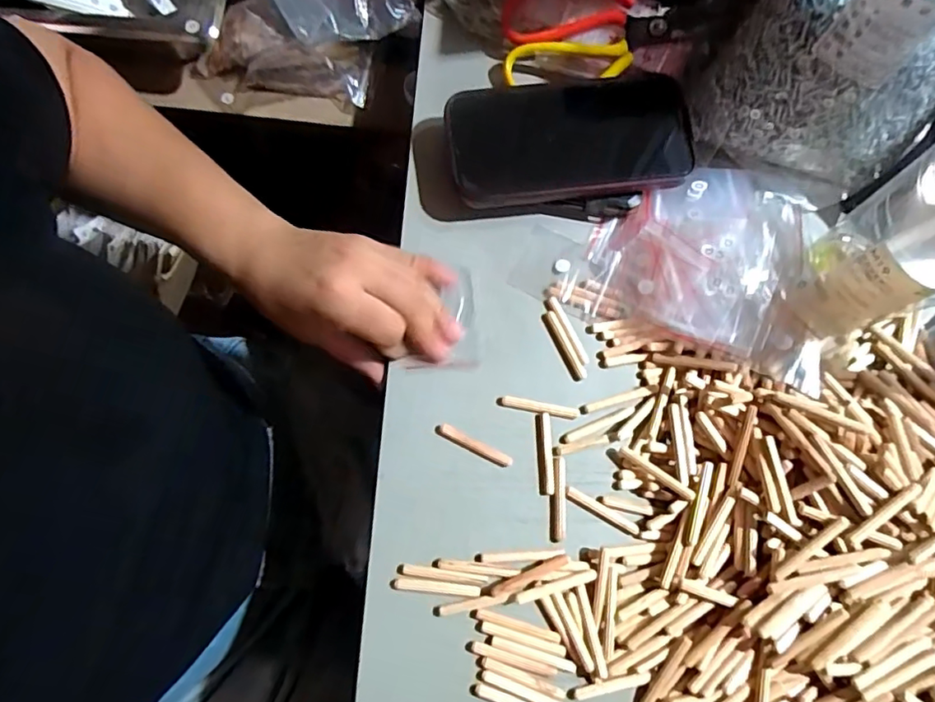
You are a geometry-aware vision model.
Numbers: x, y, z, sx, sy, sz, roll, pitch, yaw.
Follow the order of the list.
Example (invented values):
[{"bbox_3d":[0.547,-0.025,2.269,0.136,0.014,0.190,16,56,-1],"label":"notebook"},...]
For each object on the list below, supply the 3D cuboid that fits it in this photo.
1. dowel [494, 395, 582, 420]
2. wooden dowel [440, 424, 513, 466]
[{"bbox_3d":[0.045,0.036,0.358,0.052,0.004,0.007,11,75,2],"label":"dowel"},{"bbox_3d":[0.005,0.059,0.351,0.049,0.006,0.007,27,76,6],"label":"wooden dowel"}]

